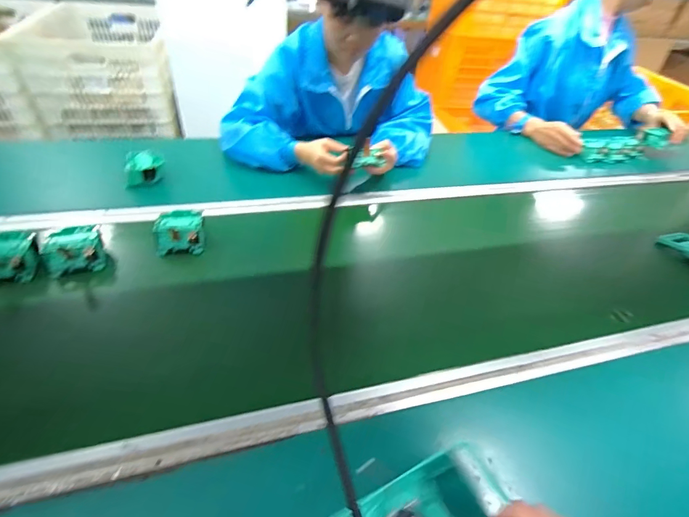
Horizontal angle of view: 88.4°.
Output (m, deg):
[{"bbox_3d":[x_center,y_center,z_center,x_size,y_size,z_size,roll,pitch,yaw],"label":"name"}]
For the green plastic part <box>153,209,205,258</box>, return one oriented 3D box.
[{"bbox_3d":[-0.300,-0.048,0.649,0.083,0.058,0.078,4,43,-4],"label":"green plastic part"}]

